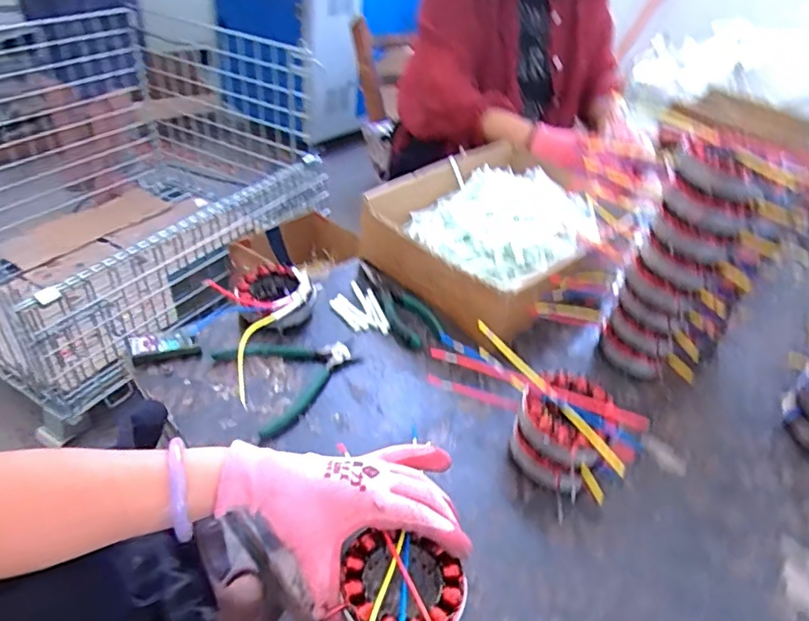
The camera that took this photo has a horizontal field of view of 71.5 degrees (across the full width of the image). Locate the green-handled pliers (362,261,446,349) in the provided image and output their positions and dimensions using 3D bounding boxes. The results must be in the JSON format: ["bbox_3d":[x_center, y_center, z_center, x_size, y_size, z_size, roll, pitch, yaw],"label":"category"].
[{"bbox_3d":[-0.008,-0.009,0.685,0.054,0.016,0.148,-18,46,-26],"label":"green-handled pliers"}]

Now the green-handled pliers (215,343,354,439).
[{"bbox_3d":[-0.113,0.061,0.576,0.120,0.013,0.113,-23,48,-30],"label":"green-handled pliers"}]

